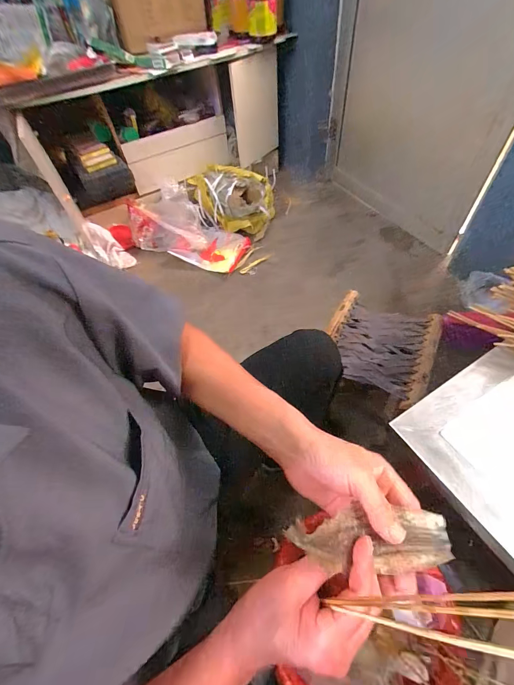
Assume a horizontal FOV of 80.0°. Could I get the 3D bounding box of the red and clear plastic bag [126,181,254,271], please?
[{"bbox_3d":[-0.279,-0.481,1.299,0.502,0.170,0.275,30,61,7],"label":"red and clear plastic bag"}]

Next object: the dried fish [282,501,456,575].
[{"bbox_3d":[0.088,0.161,0.250,0.169,0.037,0.045,16,50,-24],"label":"dried fish"}]

